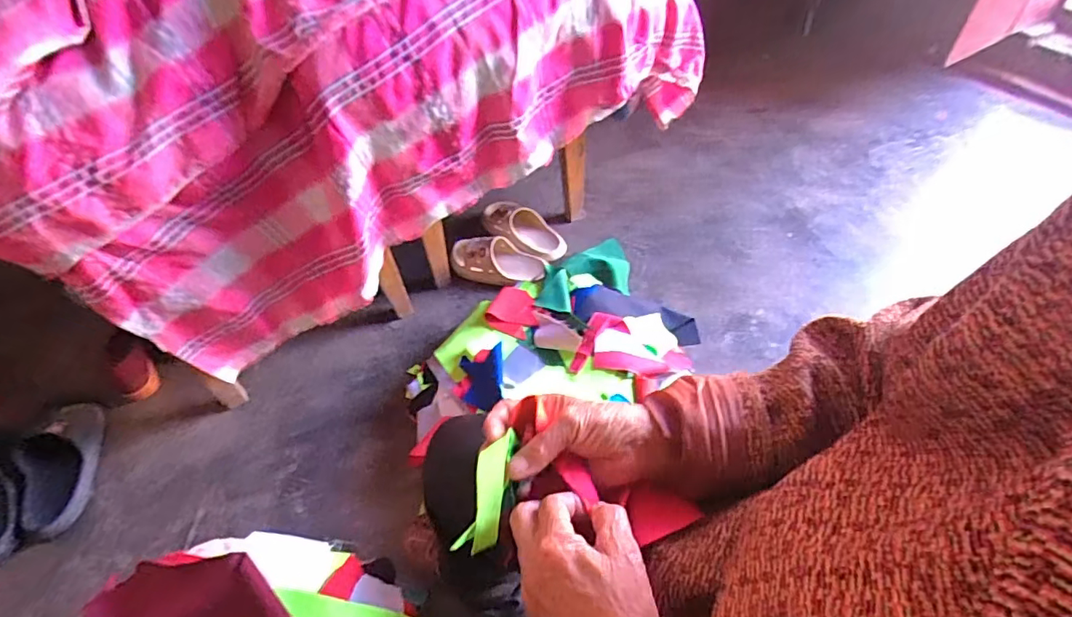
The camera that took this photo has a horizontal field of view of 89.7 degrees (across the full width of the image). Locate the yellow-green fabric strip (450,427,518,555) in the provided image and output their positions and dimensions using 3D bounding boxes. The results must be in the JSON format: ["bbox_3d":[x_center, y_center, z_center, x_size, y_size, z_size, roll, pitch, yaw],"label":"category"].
[{"bbox_3d":[-0.033,0.130,0.382,0.024,0.024,0.082,11,76,12],"label":"yellow-green fabric strip"}]

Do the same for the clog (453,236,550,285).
[{"bbox_3d":[-0.080,-0.101,1.143,0.212,0.062,0.088,11,53,12],"label":"clog"}]

